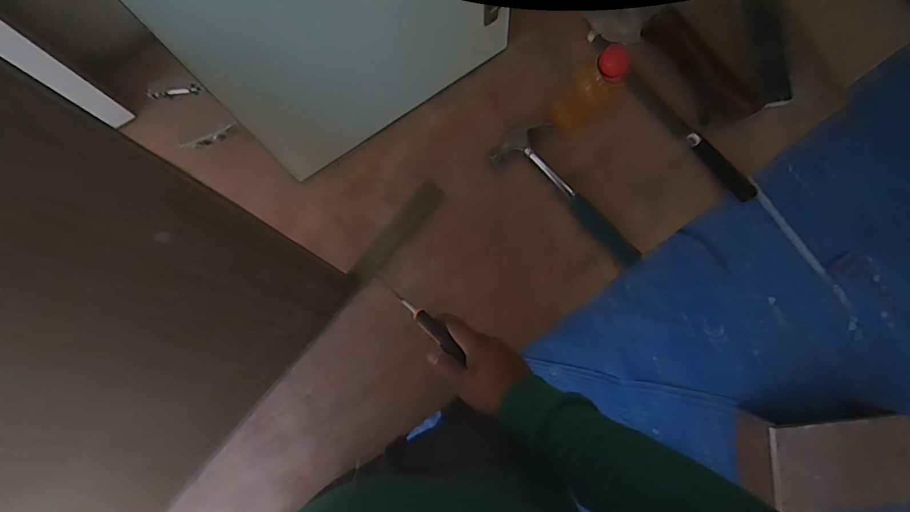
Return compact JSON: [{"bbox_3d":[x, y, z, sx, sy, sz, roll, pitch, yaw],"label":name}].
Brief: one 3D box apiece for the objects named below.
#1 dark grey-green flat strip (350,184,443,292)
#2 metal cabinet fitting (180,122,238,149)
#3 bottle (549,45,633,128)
[{"bbox_3d":[-0.079,-0.030,0.606,0.035,0.009,0.168,39,86,-3],"label":"dark grey-green flat strip"},{"bbox_3d":[-0.268,-0.130,0.492,0.060,0.012,0.010,-26,91,-5],"label":"metal cabinet fitting"},{"bbox_3d":[0.160,-0.201,0.544,0.047,0.175,0.046,0,89,-5],"label":"bottle"}]

